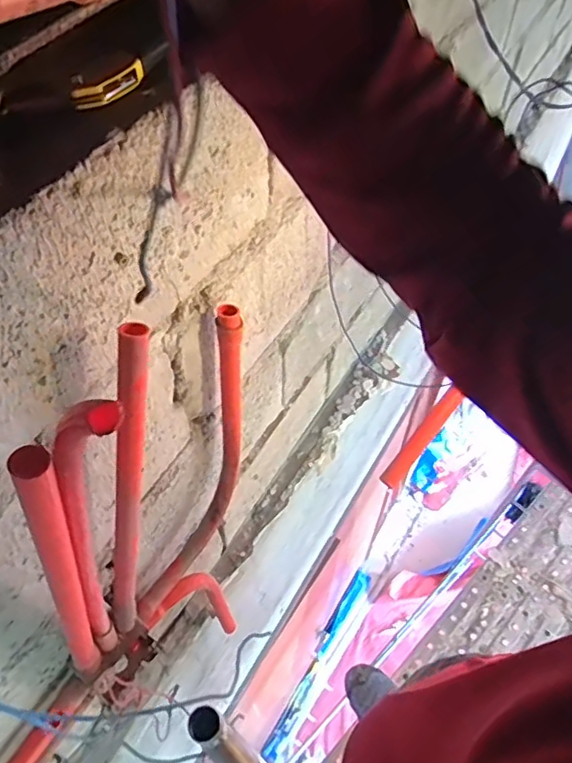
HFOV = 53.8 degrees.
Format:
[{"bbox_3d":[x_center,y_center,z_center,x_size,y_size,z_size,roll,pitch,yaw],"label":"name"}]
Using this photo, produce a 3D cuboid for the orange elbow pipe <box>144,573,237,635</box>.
[{"bbox_3d":[-0.155,0.393,0.945,0.120,0.328,0.054,-34,60,-21],"label":"orange elbow pipe"}]

